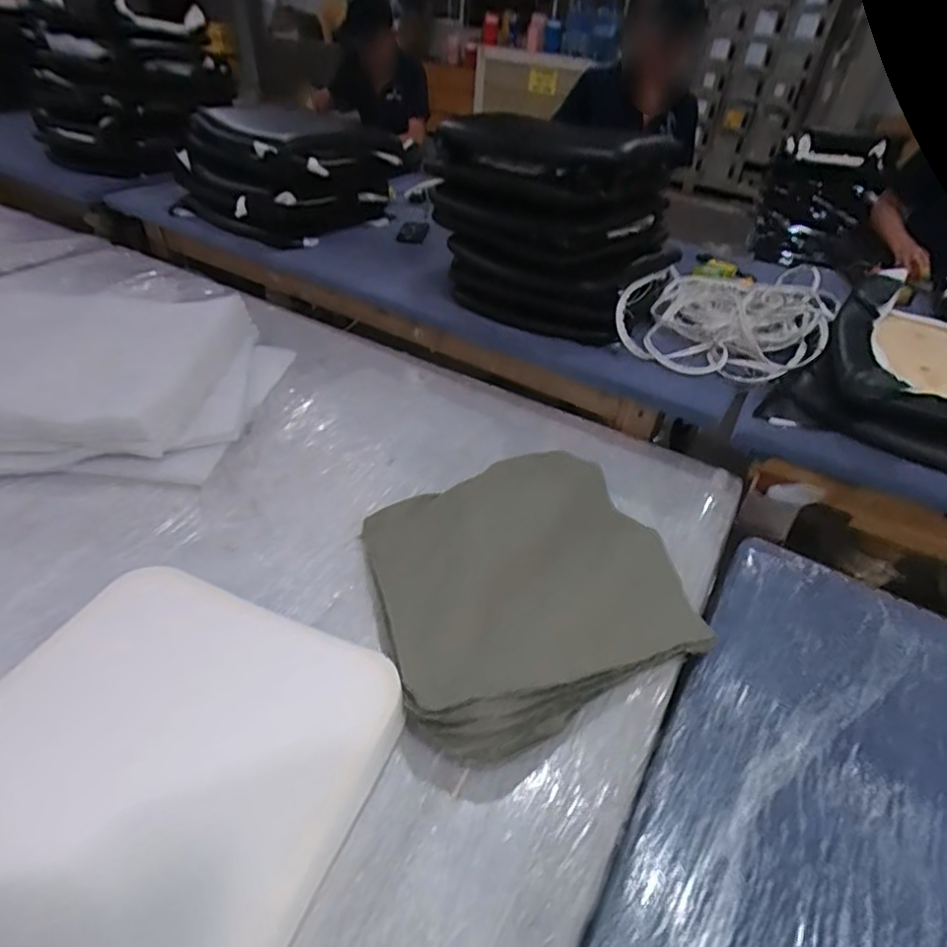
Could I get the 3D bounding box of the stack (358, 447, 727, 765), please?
[{"bbox_3d":[0.069,0.141,0.873,0.439,0.113,0.444,-16,45,-23],"label":"stack"}]

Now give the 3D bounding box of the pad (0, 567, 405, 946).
[{"bbox_3d":[-0.355,0.330,0.658,0.447,0.064,0.406,18,42,14],"label":"pad"}]

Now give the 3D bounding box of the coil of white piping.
[{"bbox_3d":[0.626,-0.402,1.377,0.401,0.094,0.616,25,45,21],"label":"coil of white piping"}]

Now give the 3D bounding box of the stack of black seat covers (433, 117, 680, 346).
[{"bbox_3d":[0.180,-0.573,1.296,0.480,0.356,0.321,24,44,21],"label":"stack of black seat covers"}]

